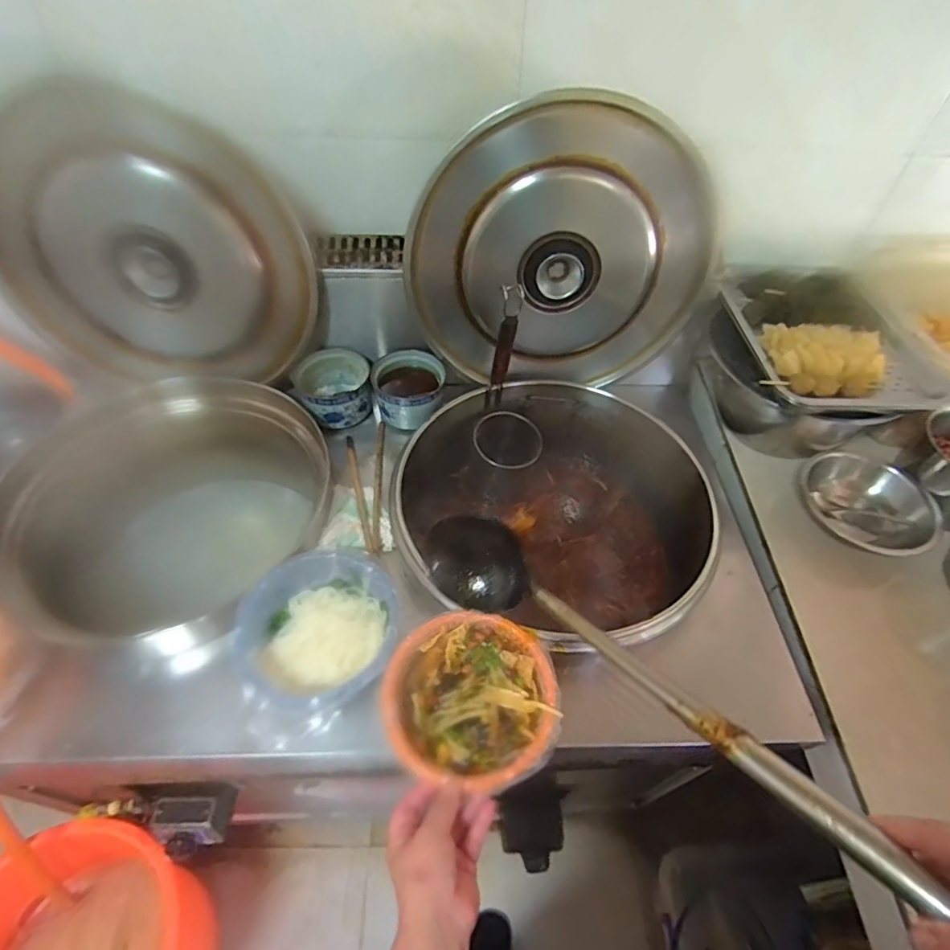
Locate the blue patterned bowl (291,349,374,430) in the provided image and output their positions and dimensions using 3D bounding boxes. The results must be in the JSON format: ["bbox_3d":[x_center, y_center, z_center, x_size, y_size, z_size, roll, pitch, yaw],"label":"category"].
[{"bbox_3d":[-0.233,-0.143,0.897,0.117,0.068,0.131,-8,52,-9],"label":"blue patterned bowl"}]

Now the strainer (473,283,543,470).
[{"bbox_3d":[0.044,-0.151,0.846,0.109,0.275,0.085,-14,30,-14],"label":"strainer"}]

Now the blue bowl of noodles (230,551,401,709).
[{"bbox_3d":[-0.183,0.186,0.640,0.185,0.071,0.176,17,52,11],"label":"blue bowl of noodles"}]

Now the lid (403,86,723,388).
[{"bbox_3d":[0.123,-0.308,0.801,0.440,0.419,0.111,1,40,-2],"label":"lid"}]

